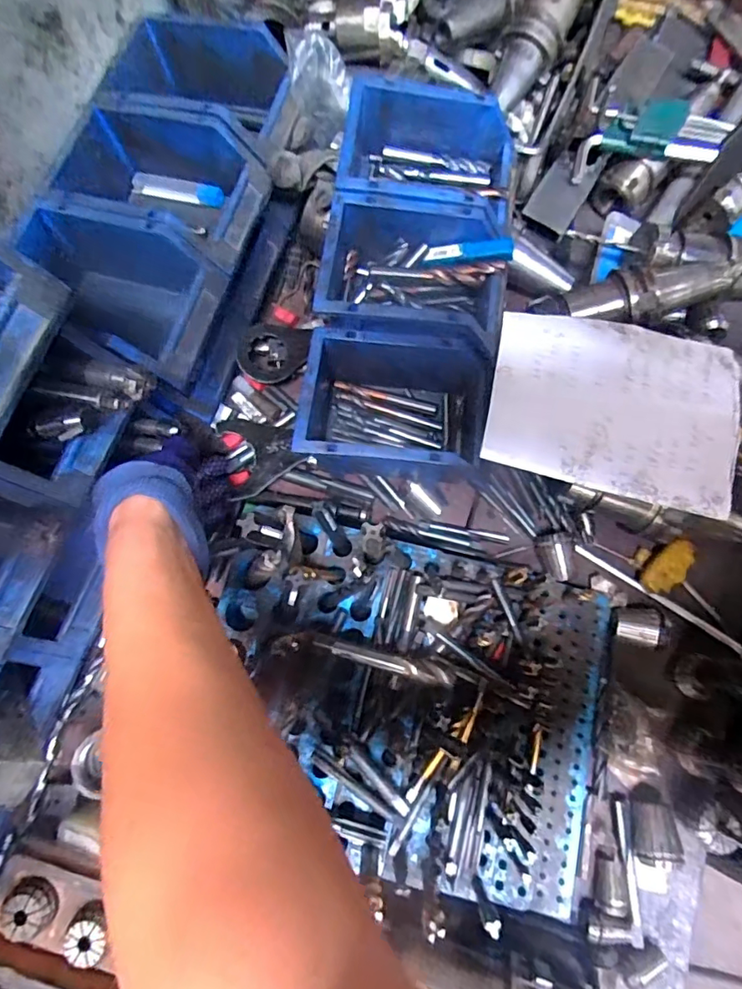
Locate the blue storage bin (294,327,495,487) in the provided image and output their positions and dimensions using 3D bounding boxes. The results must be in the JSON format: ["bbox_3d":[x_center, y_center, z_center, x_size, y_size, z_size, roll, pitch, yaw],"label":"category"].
[{"bbox_3d":[0.018,-0.069,0.425,0.139,0.068,0.105,5,74,2],"label":"blue storage bin"}]

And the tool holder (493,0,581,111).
[{"bbox_3d":[0.164,-0.455,0.497,0.048,0.048,0.152,29,95,8],"label":"tool holder"}]

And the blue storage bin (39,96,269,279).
[{"bbox_3d":[-0.176,-0.253,0.441,0.159,0.075,0.119,16,75,5],"label":"blue storage bin"}]

